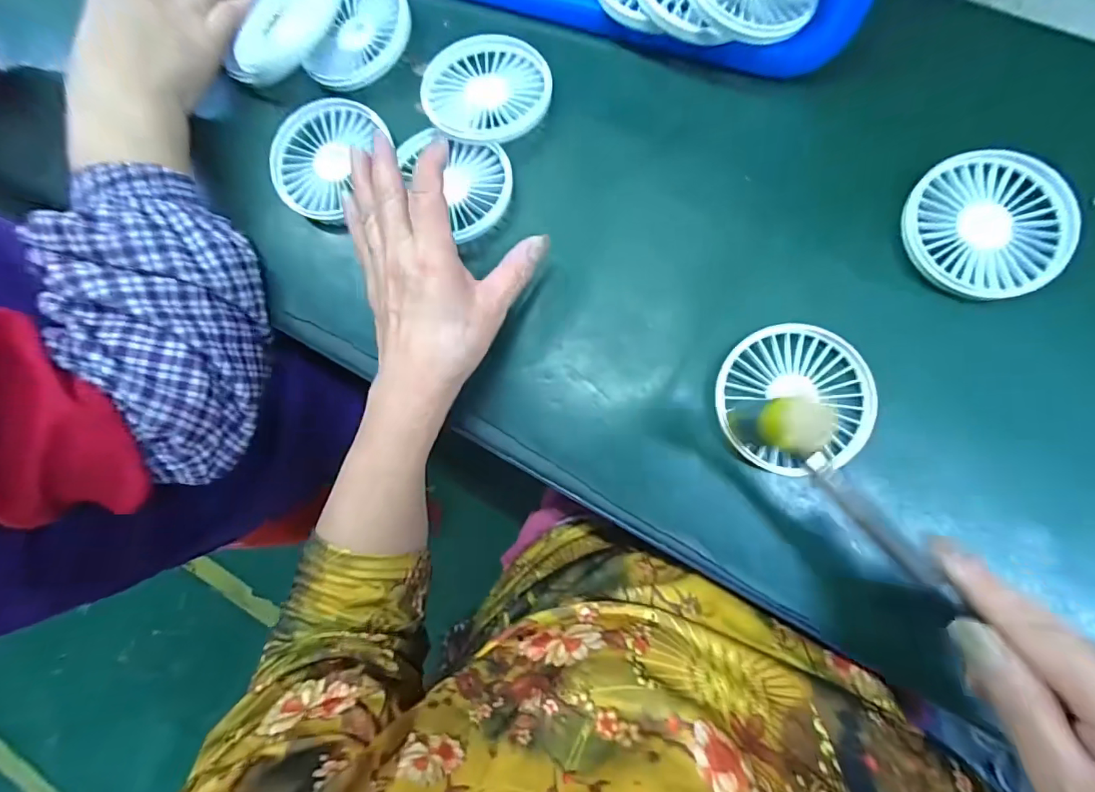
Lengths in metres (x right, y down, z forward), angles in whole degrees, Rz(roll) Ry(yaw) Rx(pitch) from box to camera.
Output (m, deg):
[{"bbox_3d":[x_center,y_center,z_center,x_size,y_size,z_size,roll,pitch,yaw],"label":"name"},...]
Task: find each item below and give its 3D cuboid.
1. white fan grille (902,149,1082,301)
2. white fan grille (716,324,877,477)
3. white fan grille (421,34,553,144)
[{"bbox_3d":[0.262,-0.103,0.291,0.087,0.021,0.088,-1,83,9],"label":"white fan grille"},{"bbox_3d":[0.148,0.002,0.295,0.086,0.017,0.088,-1,83,9],"label":"white fan grille"},{"bbox_3d":[-0.044,-0.219,0.336,0.086,0.016,0.088,-19,81,6],"label":"white fan grille"}]

